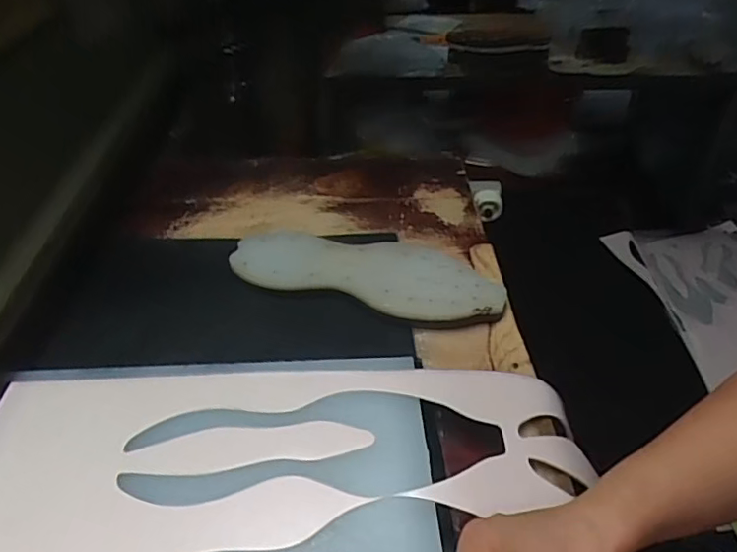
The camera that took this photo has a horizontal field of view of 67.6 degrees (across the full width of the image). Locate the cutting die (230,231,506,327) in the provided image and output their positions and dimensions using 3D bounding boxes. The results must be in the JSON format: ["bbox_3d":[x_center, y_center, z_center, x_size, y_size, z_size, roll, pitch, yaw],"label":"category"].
[{"bbox_3d":[0.000,-0.008,0.600,0.284,0.028,0.114,10,44,11],"label":"cutting die"}]

